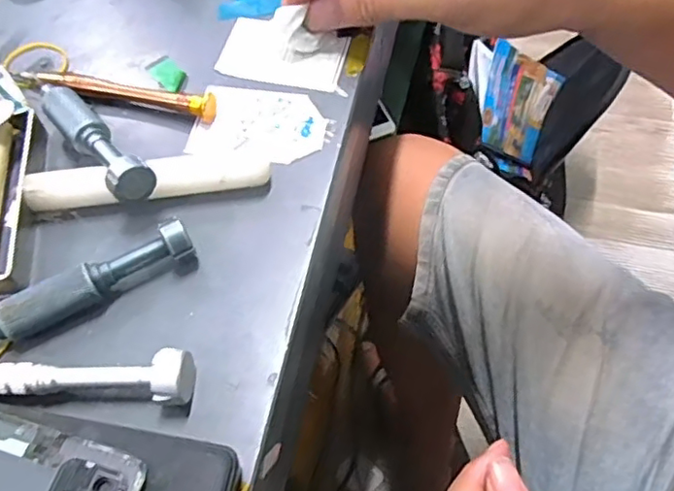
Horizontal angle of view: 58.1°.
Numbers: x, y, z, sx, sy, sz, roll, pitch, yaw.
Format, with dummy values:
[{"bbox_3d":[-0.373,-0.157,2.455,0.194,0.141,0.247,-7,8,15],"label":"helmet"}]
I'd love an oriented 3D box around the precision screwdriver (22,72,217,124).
[{"bbox_3d":[-0.101,-0.071,0.281,0.094,0.009,0.009,11,61,9],"label":"precision screwdriver"}]

